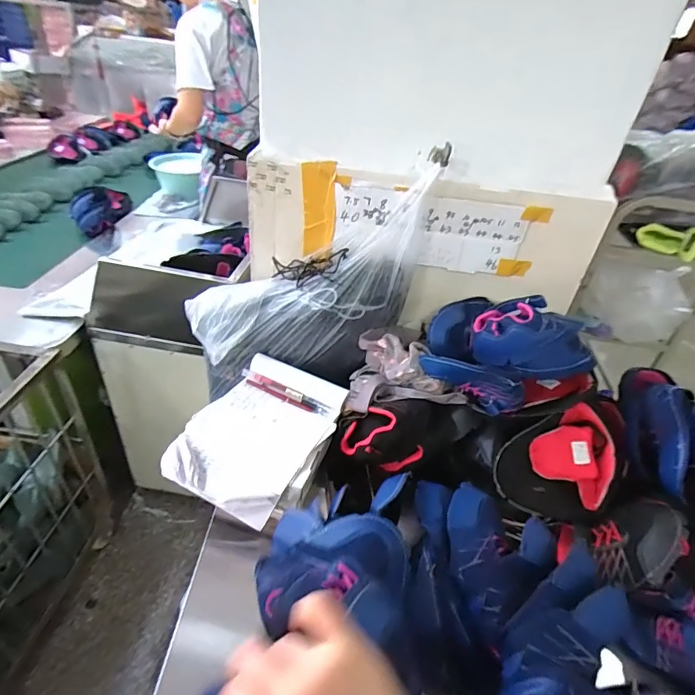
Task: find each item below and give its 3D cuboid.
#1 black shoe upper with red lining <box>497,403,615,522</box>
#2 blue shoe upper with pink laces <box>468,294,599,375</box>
[{"bbox_3d":[0.338,0.198,0.705,0.204,0.117,0.140,-22,45,-33],"label":"black shoe upper with red lining"},{"bbox_3d":[0.295,-0.010,0.702,0.190,0.102,0.091,25,40,22],"label":"blue shoe upper with pink laces"}]

